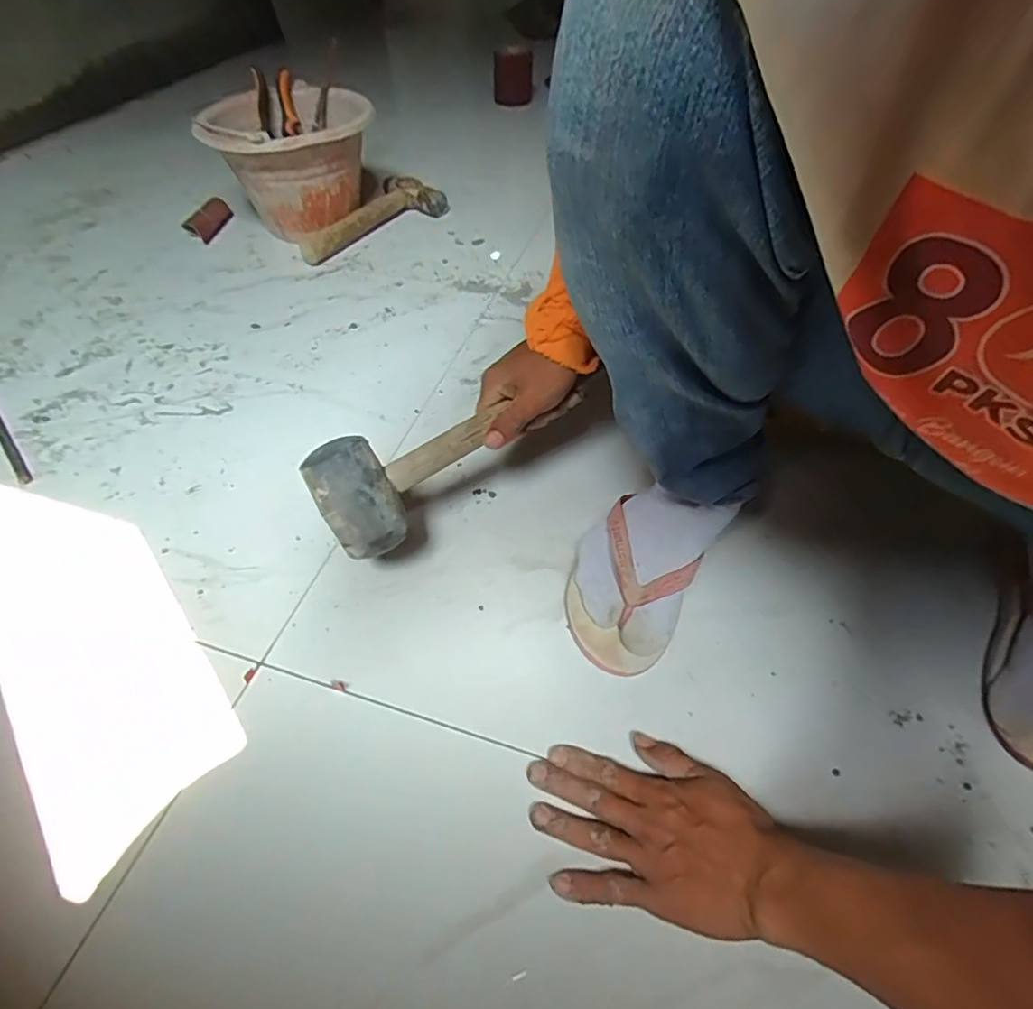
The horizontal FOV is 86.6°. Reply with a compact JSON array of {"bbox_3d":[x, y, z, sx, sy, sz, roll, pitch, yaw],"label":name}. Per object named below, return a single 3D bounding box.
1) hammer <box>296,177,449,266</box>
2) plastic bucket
[{"bbox_3d":[-0.242,-0.464,0.901,0.110,0.041,0.257,24,54,19],"label":"hammer"},{"bbox_3d":[-0.356,-0.539,0.878,0.257,0.171,0.234,0,50,0],"label":"plastic bucket"}]

